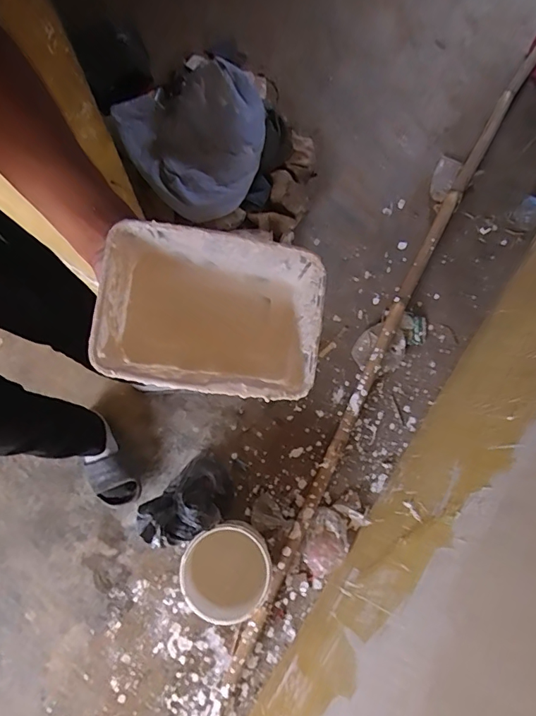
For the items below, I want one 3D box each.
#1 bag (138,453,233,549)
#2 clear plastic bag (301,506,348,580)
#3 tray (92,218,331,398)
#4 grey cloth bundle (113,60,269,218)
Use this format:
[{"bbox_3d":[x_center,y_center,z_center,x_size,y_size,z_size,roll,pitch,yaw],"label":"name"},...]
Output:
[{"bbox_3d":[-0.177,0.319,0.999,0.153,0.246,0.205,41,77,11],"label":"bag"},{"bbox_3d":[0.136,0.442,1.080,0.100,0.041,0.153,26,75,7],"label":"clear plastic bag"},{"bbox_3d":[-0.046,-0.035,0.382,0.176,0.073,0.128,6,84,-2],"label":"tray"},{"bbox_3d":[-0.191,-0.526,1.133,0.368,0.206,0.289,-4,74,-2],"label":"grey cloth bundle"}]

